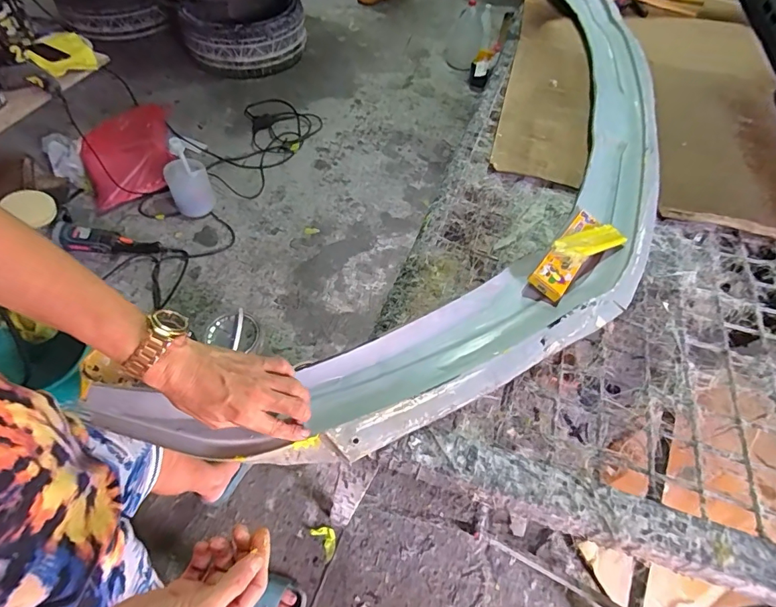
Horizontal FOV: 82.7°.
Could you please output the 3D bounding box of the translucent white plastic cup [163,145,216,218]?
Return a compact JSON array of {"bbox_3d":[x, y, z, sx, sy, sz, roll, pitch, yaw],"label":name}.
[{"bbox_3d":[-0.759,-0.459,1.683,0.151,0.254,0.130,-27,61,-18],"label":"translucent white plastic cup"}]

